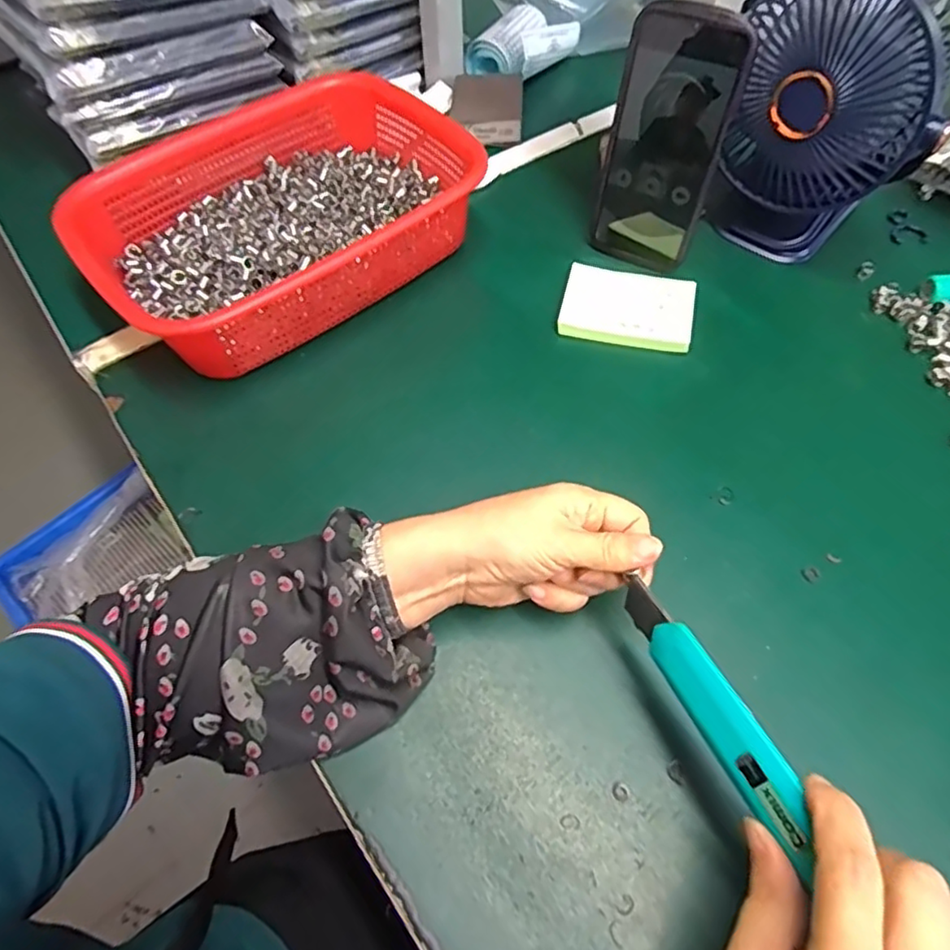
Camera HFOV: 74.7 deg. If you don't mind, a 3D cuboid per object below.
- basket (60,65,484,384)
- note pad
[{"bbox_3d":[-0.140,-0.198,0.483,0.289,0.075,0.211,-33,62,-19],"label":"basket"},{"bbox_3d":[0.114,-0.125,0.465,0.095,0.014,0.067,10,57,8],"label":"note pad"}]

